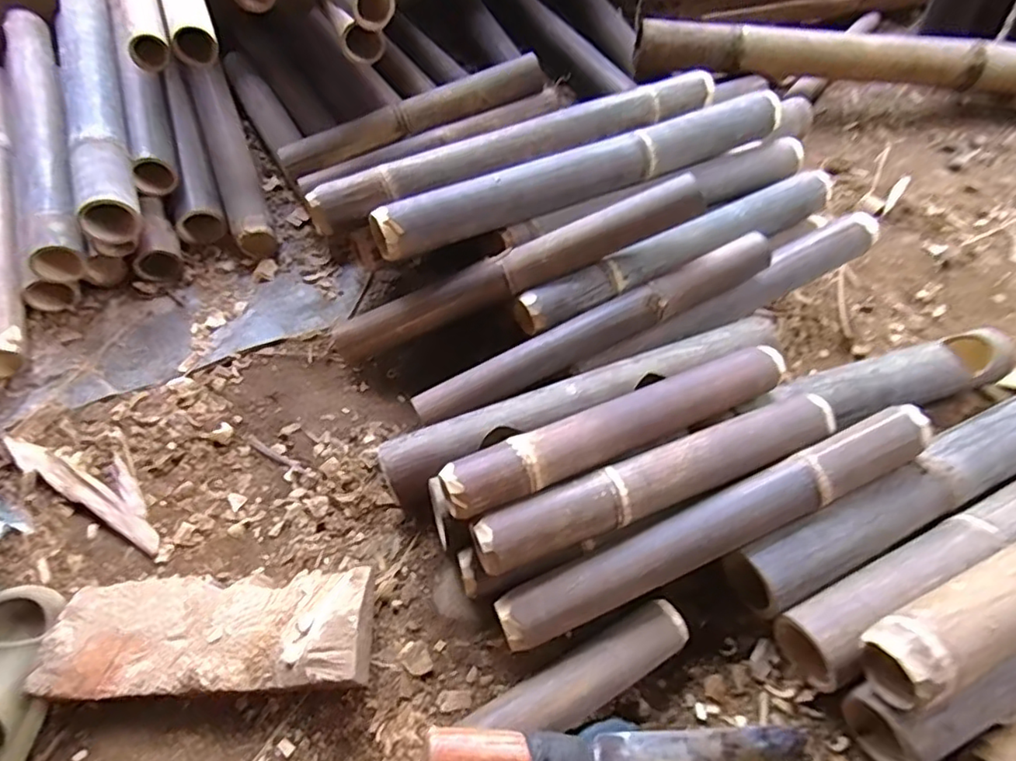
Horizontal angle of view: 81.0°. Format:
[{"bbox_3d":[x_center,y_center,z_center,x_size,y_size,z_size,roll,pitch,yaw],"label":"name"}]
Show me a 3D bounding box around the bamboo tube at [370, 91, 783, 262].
[{"bbox_3d":[0.116,-0.279,0.776,0.605,0.053,0.054,-23,58,-15],"label":"bamboo tube"}]

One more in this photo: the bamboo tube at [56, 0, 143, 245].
[{"bbox_3d":[-0.601,-0.416,0.857,0.071,0.067,0.558,-19,57,-13],"label":"bamboo tube"}]

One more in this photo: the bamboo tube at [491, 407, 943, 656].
[{"bbox_3d":[0.210,0.134,0.575,0.463,0.049,0.060,-19,58,-13],"label":"bamboo tube"}]

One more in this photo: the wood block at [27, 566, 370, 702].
[{"bbox_3d":[-0.277,0.242,0.571,0.285,0.061,0.105,-2,57,-1],"label":"wood block"}]

